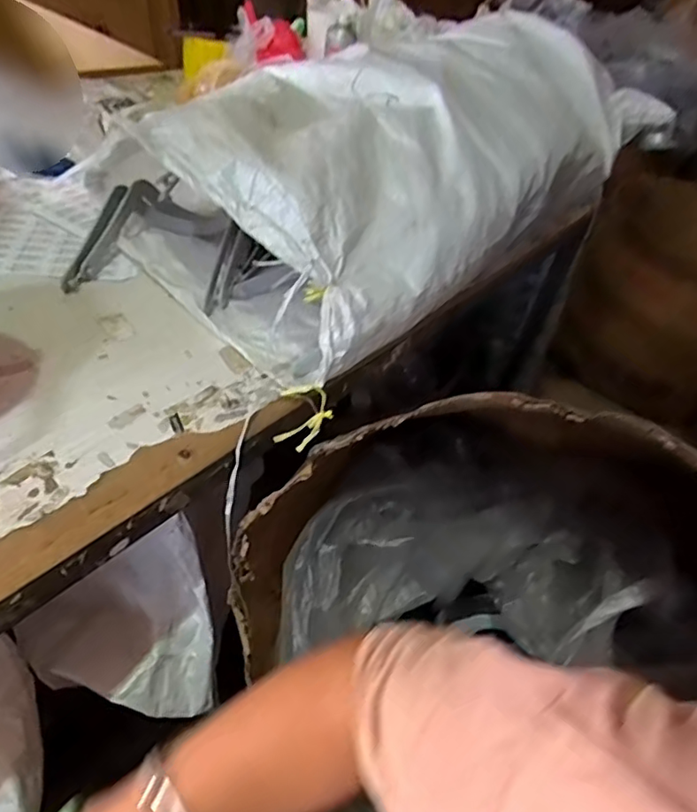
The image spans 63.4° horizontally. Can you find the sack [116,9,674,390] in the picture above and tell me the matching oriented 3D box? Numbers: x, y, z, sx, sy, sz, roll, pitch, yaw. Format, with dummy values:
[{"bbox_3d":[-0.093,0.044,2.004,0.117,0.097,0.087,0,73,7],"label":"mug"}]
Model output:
[{"bbox_3d":[0.082,-0.354,0.796,0.407,0.230,0.736,37,50,28],"label":"sack"}]

